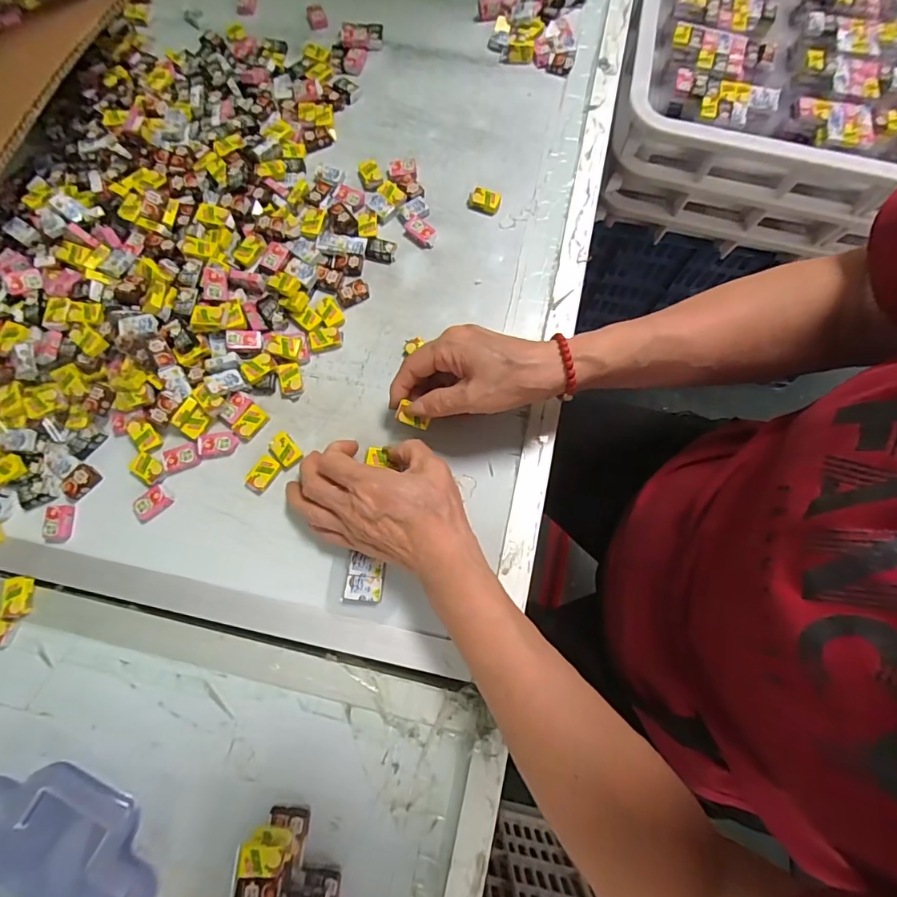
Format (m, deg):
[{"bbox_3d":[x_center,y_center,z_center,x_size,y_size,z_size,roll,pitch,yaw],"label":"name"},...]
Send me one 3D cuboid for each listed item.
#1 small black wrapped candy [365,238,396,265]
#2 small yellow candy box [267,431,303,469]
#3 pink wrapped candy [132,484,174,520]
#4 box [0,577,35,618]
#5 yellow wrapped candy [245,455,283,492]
[{"bbox_3d":[-0.061,-0.177,0.418,0.026,0.008,0.018,11,76,3],"label":"small black wrapped candy"},{"bbox_3d":[-0.130,0.002,0.374,0.018,0.009,0.026,-38,79,-8],"label":"small yellow candy box"},{"bbox_3d":[-0.229,0.042,0.361,0.027,0.006,0.018,-38,79,-8],"label":"pink wrapped candy"},{"bbox_3d":[-0.321,0.110,0.346,0.020,0.005,0.029,-3,76,0],"label":"box"},{"bbox_3d":[-0.146,0.021,0.370,0.018,0.009,0.027,35,79,9],"label":"yellow wrapped candy"}]

